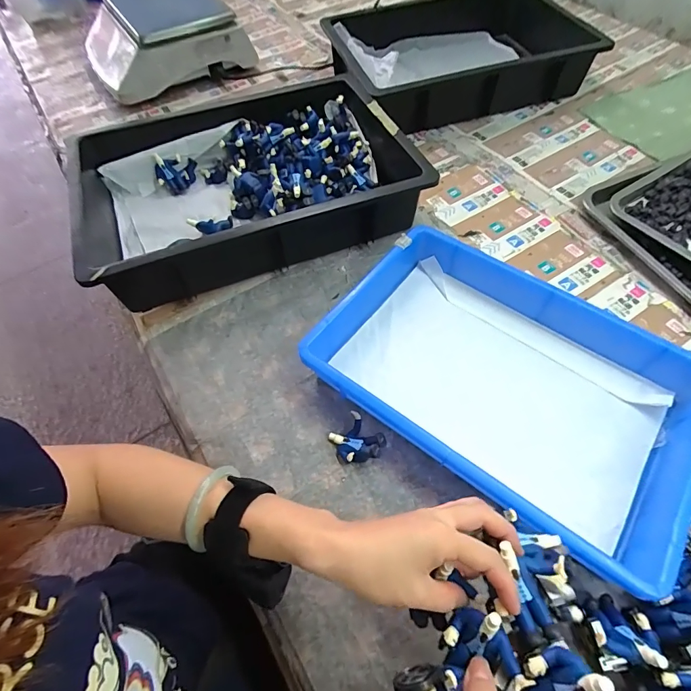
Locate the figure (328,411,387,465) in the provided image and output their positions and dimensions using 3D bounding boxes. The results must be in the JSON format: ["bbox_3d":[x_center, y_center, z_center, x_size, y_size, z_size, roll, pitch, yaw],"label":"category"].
[{"bbox_3d":[0.010,0.098,0.400,0.044,0.034,0.054,-32,63,-16],"label":"figure"}]

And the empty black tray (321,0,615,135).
[{"bbox_3d":[0.224,-0.562,0.765,0.472,0.092,0.310,-17,59,-8],"label":"empty black tray"}]

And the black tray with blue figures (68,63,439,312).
[{"bbox_3d":[-0.141,-0.238,0.574,0.438,0.095,0.318,-20,60,-10],"label":"black tray with blue figures"}]

